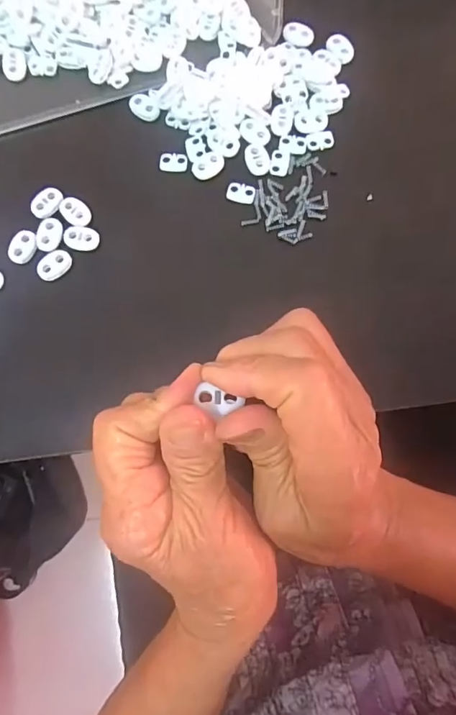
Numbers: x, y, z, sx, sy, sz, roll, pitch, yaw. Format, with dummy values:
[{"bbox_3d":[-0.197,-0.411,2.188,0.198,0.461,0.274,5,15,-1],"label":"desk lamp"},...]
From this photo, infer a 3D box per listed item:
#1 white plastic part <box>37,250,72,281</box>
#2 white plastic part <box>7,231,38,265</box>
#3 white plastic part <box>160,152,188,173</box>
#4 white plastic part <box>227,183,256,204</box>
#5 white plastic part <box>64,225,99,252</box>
[{"bbox_3d":[-0.111,-0.059,0.299,0.023,0.004,0.016,-41,81,-8],"label":"white plastic part"},{"bbox_3d":[-0.131,-0.071,0.300,0.016,0.004,0.022,20,78,4],"label":"white plastic part"},{"bbox_3d":[-0.037,-0.132,0.317,0.019,0.004,0.013,2,78,1],"label":"white plastic part"},{"bbox_3d":[0.009,-0.110,0.311,0.019,0.004,0.013,15,78,3],"label":"white plastic part"},{"bbox_3d":[-0.095,-0.077,0.304,0.022,0.004,0.016,3,78,1],"label":"white plastic part"}]

